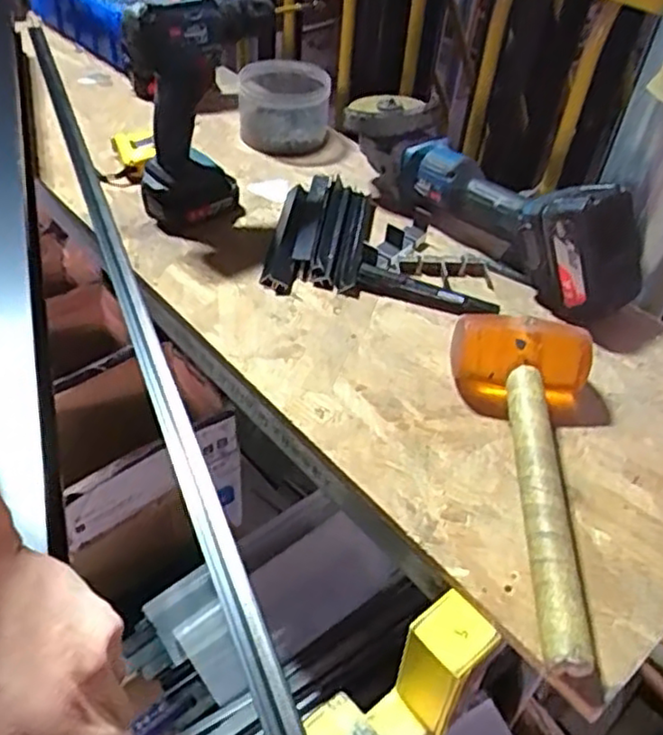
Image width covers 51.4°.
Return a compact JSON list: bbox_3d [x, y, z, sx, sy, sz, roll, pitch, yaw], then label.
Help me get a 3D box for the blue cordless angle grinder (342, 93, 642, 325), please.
[{"bbox_3d":[0.159,-0.185,0.713,0.092,0.104,0.375,-25,53,-28],"label":"blue cordless angle grinder"}]

